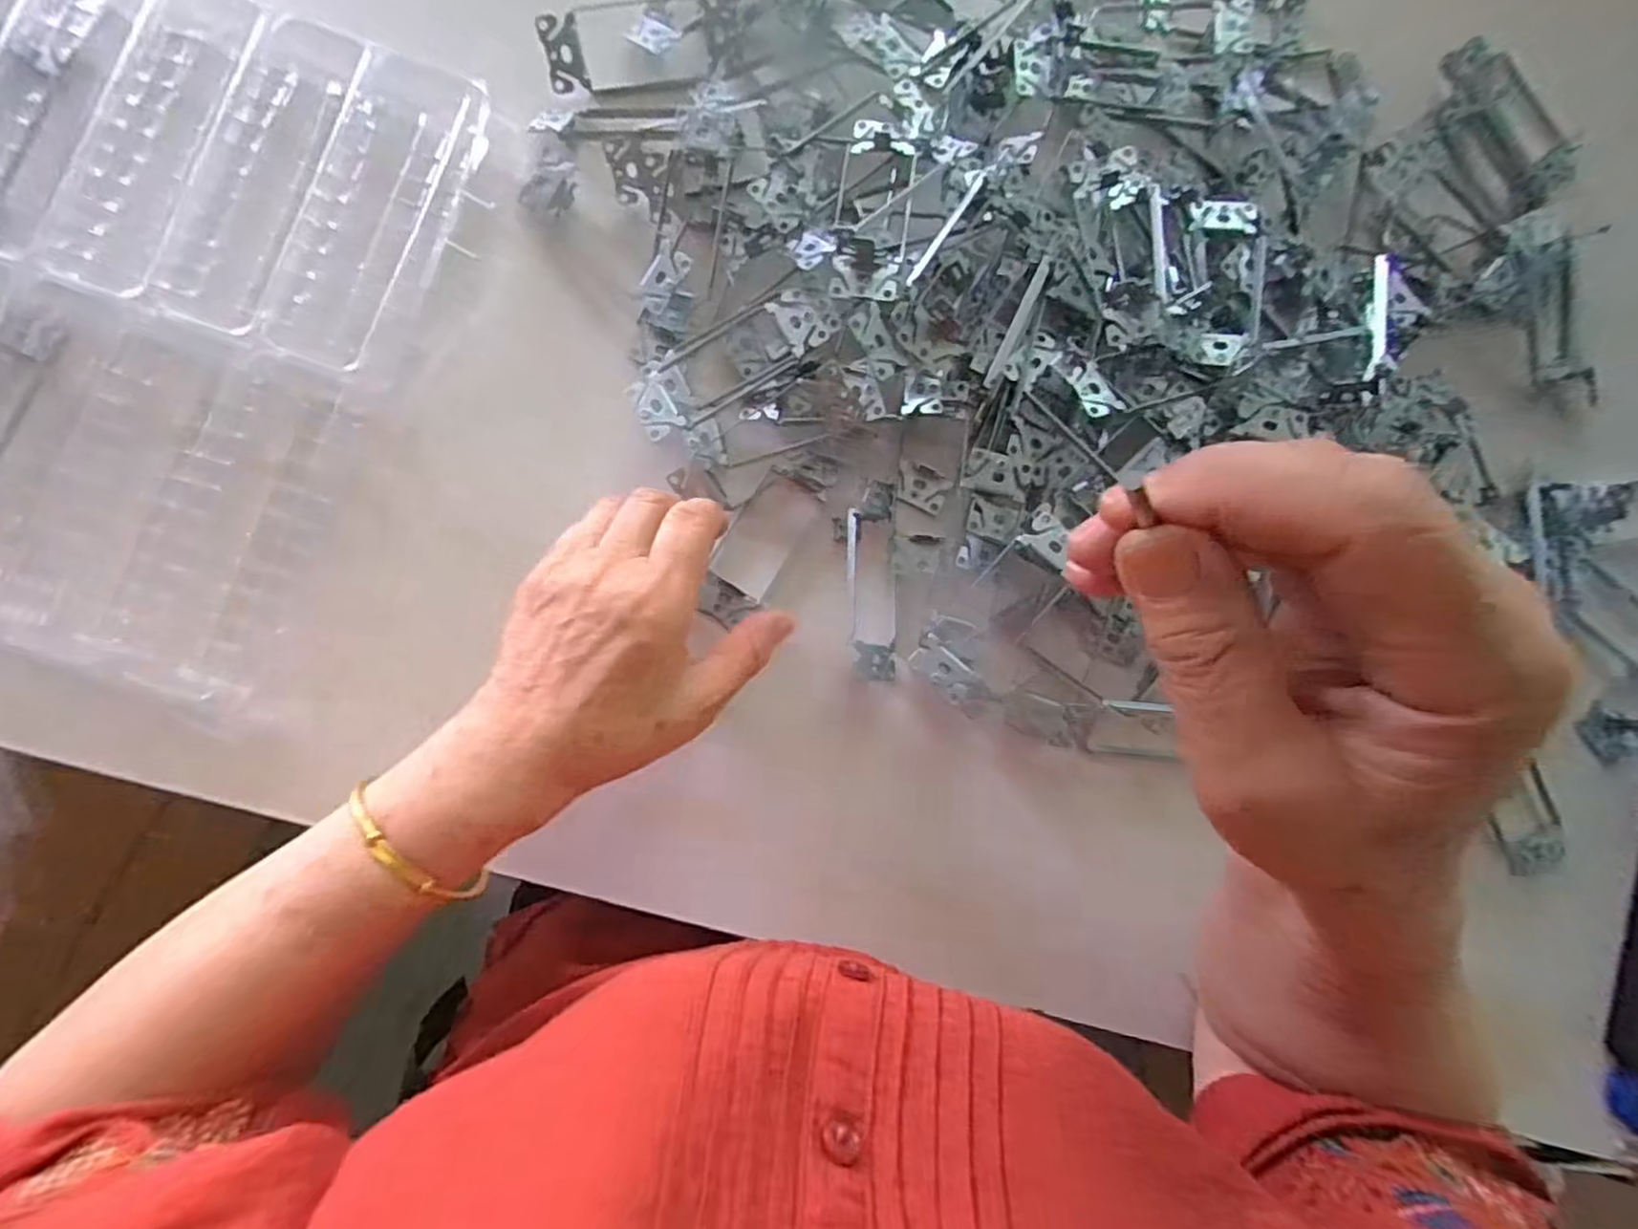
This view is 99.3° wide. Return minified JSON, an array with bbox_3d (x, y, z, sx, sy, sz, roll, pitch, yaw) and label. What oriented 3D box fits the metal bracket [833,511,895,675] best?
[{"bbox_3d":[0.028,-0.010,0.371,0.029,0.028,0.086,-4,86,-4],"label":"metal bracket"}]

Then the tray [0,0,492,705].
[{"bbox_3d":[-0.424,-0.183,0.339,0.417,0.030,0.341,20,85,-3],"label":"tray"}]

